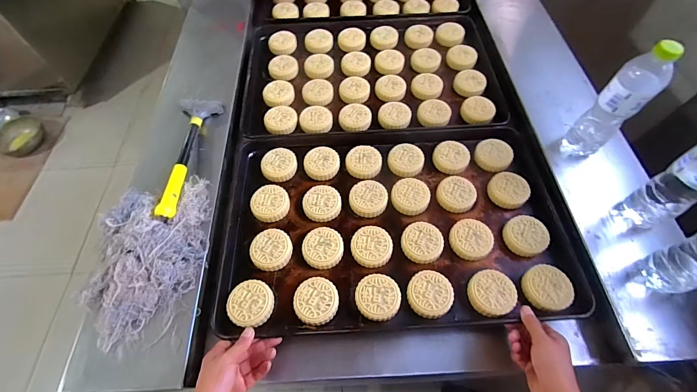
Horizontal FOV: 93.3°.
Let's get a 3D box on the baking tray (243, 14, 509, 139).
[{"bbox_3d":[0.052,-0.311,0.820,0.580,0.054,0.405,-3,60,0],"label":"baking tray"}]

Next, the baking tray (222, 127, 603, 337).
[{"bbox_3d":[0.076,0.038,0.611,0.584,0.054,0.390,-1,61,-2],"label":"baking tray"}]

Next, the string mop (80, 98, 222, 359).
[{"bbox_3d":[-0.334,-0.001,0.597,0.172,0.051,0.502,0,61,-1],"label":"string mop"}]

